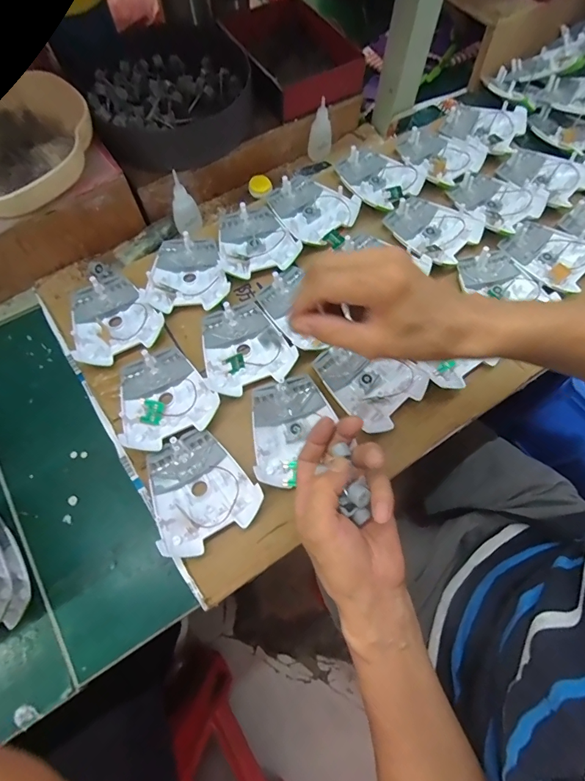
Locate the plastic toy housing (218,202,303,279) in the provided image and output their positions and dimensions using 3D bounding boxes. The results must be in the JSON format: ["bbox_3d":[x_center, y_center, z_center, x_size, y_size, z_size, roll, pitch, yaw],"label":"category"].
[{"bbox_3d":[-0.055,-0.192,0.506,0.097,0.020,0.114,-28,71,-12],"label":"plastic toy housing"}]

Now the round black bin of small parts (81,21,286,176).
[{"bbox_3d":[-0.155,-0.392,0.530,0.229,0.059,0.206,-34,73,-14],"label":"round black bin of small parts"}]

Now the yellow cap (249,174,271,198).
[{"bbox_3d":[-0.045,-0.284,0.552,0.030,0.015,0.029,1,68,-2],"label":"yellow cap"}]

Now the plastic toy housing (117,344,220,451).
[{"bbox_3d":[-0.138,0.003,0.428,0.098,0.020,0.107,-22,70,-10],"label":"plastic toy housing"}]

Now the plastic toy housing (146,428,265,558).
[{"bbox_3d":[-0.092,0.093,0.389,0.096,0.016,0.107,-27,71,-12],"label":"plastic toy housing"}]

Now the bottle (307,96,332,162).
[{"bbox_3d":[0.040,-0.363,0.554,0.031,0.065,0.022,-29,72,-12],"label":"bottle"}]

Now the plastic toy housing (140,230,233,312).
[{"bbox_3d":[-0.127,-0.144,0.486,0.095,0.022,0.102,-5,68,-4],"label":"plastic toy housing"}]

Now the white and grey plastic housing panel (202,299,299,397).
[{"bbox_3d":[-0.054,-0.053,0.450,0.096,0.013,0.111,-18,70,-9],"label":"white and grey plastic housing panel"}]

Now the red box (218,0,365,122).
[{"bbox_3d":[0.001,-0.464,0.547,0.134,0.042,0.187,-25,71,-11],"label":"red box"}]

